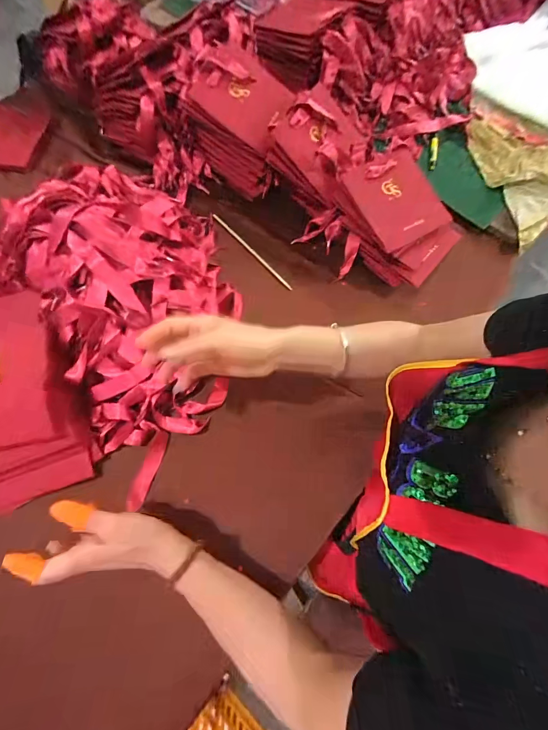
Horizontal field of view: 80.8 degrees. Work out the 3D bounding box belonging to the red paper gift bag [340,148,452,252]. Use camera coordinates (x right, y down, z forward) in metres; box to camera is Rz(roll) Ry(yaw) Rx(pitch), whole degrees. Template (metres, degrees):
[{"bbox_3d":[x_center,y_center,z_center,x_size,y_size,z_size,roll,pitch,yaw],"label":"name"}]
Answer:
[{"bbox_3d":[0.192,-0.261,0.501,0.131,0.015,0.145,-36,93,-9],"label":"red paper gift bag"}]

